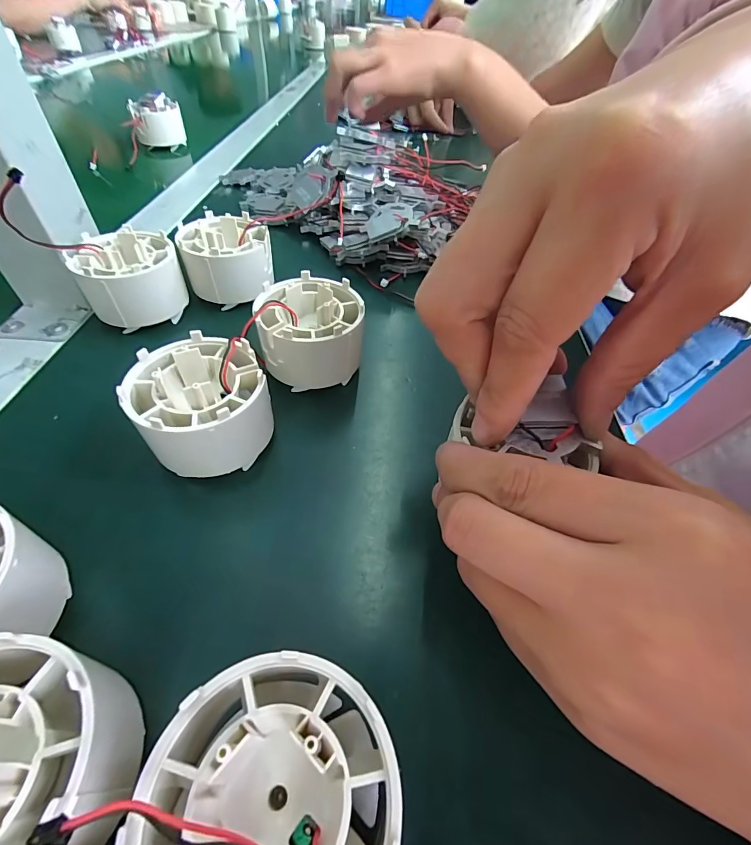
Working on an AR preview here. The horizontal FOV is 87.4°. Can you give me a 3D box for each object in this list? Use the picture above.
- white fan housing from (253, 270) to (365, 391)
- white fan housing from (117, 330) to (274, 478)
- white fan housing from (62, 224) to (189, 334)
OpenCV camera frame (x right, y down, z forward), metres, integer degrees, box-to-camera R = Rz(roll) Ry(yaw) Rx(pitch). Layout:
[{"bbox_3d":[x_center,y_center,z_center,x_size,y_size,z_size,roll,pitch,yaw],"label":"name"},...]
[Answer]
[{"bbox_3d":[-0.032,-0.042,0.197,0.049,0.040,0.054,0,50,-4],"label":"white fan housing"},{"bbox_3d":[-0.069,-0.004,0.163,0.050,0.038,0.054,-16,53,-17],"label":"white fan housing"},{"bbox_3d":[-0.136,-0.079,0.223,0.052,0.038,0.056,-21,54,-21],"label":"white fan housing"}]

